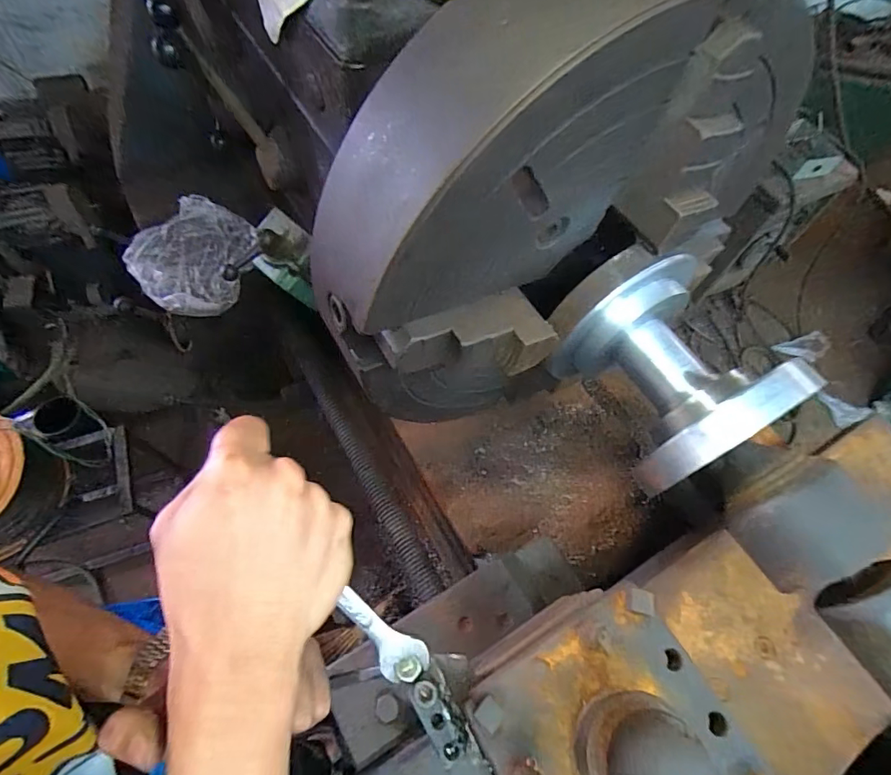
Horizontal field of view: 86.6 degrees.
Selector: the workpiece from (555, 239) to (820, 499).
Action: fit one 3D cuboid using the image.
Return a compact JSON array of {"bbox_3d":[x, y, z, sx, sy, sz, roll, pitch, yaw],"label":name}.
[{"bbox_3d":[0.190,-0.017,0.421,0.135,0.123,0.179,-25,66,-16],"label":"workpiece"}]

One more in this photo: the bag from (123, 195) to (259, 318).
[{"bbox_3d":[-0.422,-0.223,0.804,0.209,0.040,0.201,36,66,15],"label":"bag"}]

